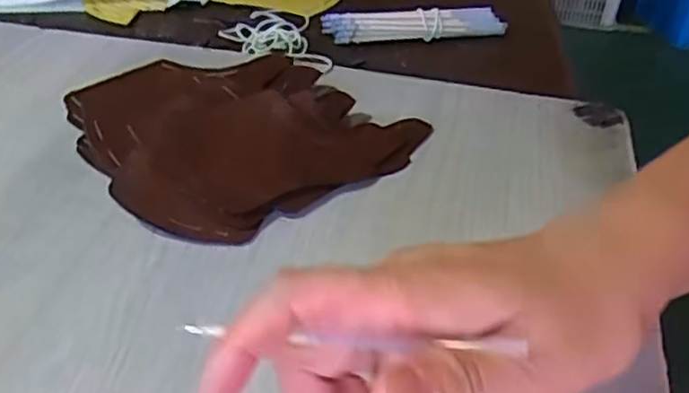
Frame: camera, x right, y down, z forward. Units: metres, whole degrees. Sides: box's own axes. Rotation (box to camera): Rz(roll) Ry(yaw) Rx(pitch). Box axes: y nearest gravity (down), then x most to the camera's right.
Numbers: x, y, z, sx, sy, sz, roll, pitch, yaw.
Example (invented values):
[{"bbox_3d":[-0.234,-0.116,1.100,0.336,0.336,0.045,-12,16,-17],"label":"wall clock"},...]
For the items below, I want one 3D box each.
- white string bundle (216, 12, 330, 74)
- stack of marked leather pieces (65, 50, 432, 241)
[{"bbox_3d":[-0.043,-0.128,0.549,0.101,0.007,0.072,17,42,18],"label":"white string bundle"},{"bbox_3d":[-0.057,-0.050,0.429,0.190,0.044,0.152,-24,46,-27],"label":"stack of marked leather pieces"}]

